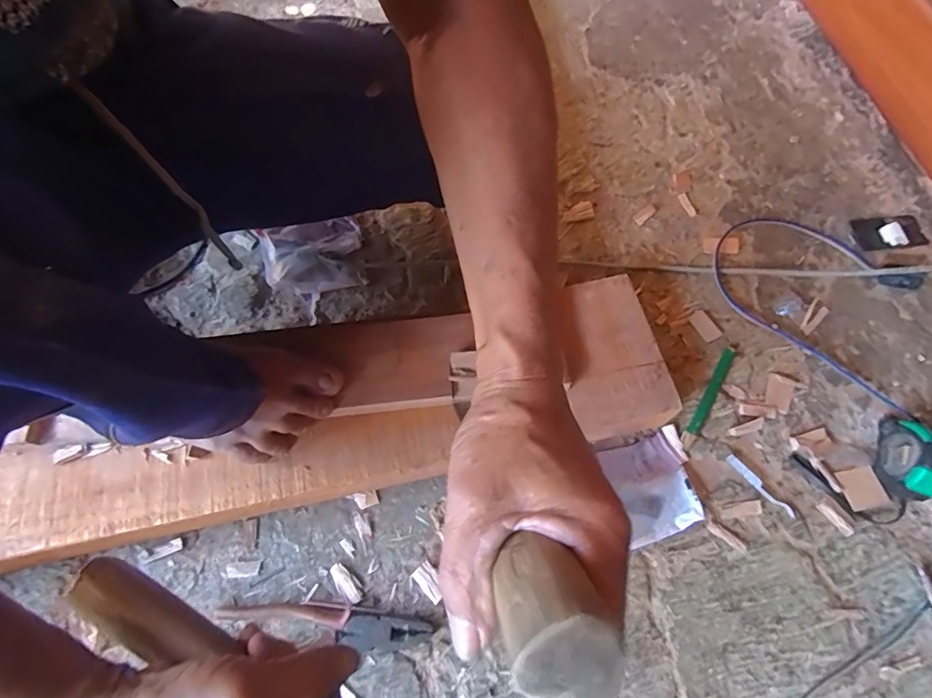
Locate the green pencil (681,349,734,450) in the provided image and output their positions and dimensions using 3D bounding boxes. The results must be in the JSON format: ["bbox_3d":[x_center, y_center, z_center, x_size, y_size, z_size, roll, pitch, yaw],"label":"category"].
[{"bbox_3d":[0.258,0.051,0.526,0.013,0.006,0.125,31,71,14],"label":"green pencil"}]

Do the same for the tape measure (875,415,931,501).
[{"bbox_3d":[0.433,0.101,0.478,0.033,0.054,0.081,18,68,9],"label":"tape measure"}]

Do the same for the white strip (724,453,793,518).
[{"bbox_3d":[0.293,0.136,0.493,0.014,0.004,0.076,-36,70,-13],"label":"white strip"}]

